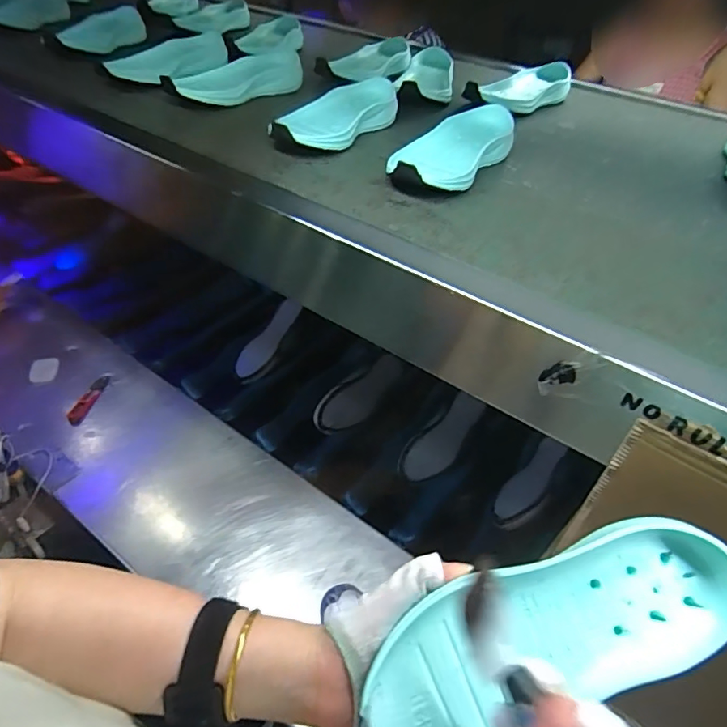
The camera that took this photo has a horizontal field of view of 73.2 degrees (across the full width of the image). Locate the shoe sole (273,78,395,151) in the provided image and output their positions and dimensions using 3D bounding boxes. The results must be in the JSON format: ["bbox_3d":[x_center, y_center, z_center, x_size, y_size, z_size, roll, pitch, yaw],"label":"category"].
[{"bbox_3d":[-0.035,-0.315,0.616,0.094,0.043,0.203,30,46,24],"label":"shoe sole"}]

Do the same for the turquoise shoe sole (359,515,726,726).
[{"bbox_3d":[0.103,0.153,0.273,0.218,0.031,0.077,-22,49,-6],"label":"turquoise shoe sole"}]

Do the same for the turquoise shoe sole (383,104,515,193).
[{"bbox_3d":[0.104,-0.249,0.566,0.101,0.048,0.223,29,46,23],"label":"turquoise shoe sole"}]

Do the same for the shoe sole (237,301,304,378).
[{"bbox_3d":[-0.185,-0.049,0.951,0.057,0.013,0.175,30,77,23],"label":"shoe sole"}]

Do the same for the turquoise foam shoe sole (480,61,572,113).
[{"bbox_3d":[0.261,-0.445,0.786,0.192,0.044,0.086,-32,59,-33],"label":"turquoise foam shoe sole"}]

